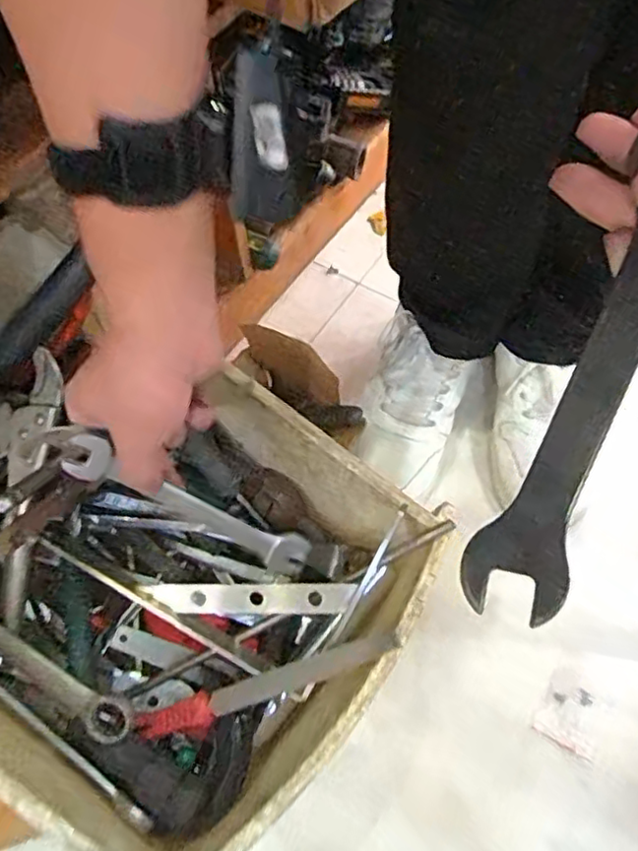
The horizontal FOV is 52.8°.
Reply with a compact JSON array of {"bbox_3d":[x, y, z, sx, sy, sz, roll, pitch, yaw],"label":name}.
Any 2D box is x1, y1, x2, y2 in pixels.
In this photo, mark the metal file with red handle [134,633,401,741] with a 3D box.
[{"bbox_3d":[-0.040,0.180,0.439,0.199,0.010,0.019,-24,62,14],"label":"metal file with red handle"}]

